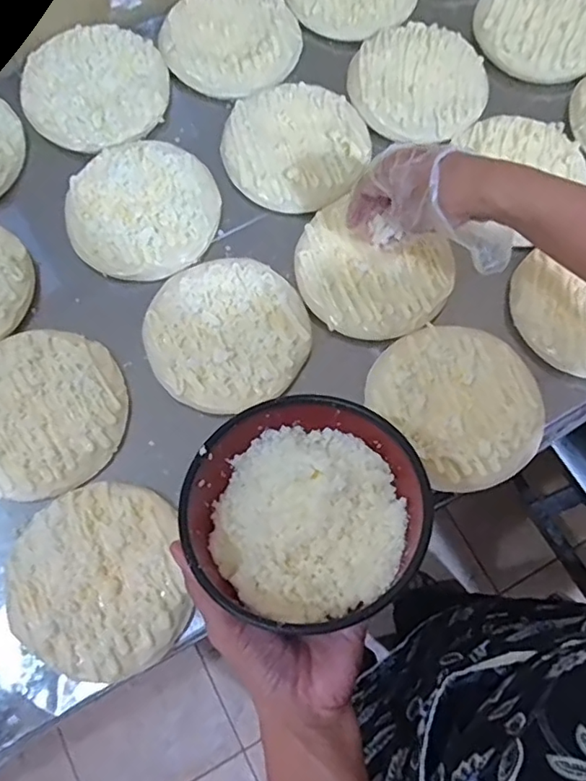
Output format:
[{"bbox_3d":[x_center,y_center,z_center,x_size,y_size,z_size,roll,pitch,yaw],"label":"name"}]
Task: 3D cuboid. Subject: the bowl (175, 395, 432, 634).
[{"bbox_3d":[0.008,0.070,0.346,0.138,0.055,0.132,26,74,9],"label":"bowl"}]

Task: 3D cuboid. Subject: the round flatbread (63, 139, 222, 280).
[{"bbox_3d":[-0.146,-0.177,0.548,0.146,0.020,0.134,-23,73,-7],"label":"round flatbread"}]

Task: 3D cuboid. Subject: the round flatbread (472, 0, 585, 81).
[{"bbox_3d":[0.276,-0.401,0.619,0.146,0.019,0.140,28,74,9],"label":"round flatbread"}]

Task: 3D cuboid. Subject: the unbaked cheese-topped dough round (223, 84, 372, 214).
[{"bbox_3d":[0.003,-0.251,0.579,0.143,0.015,0.141,0,72,1],"label":"unbaked cheese-topped dough round"}]

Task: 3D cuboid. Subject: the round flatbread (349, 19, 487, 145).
[{"bbox_3d":[0.132,-0.325,0.597,0.139,0.019,0.133,27,74,9],"label":"round flatbread"}]

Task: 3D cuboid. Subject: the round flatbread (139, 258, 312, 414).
[{"bbox_3d":[-0.059,-0.053,0.513,0.141,0.012,0.142,0,72,1],"label":"round flatbread"}]

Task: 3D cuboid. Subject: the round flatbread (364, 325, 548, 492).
[{"bbox_3d":[0.144,0.006,0.483,0.123,0.010,0.142,-36,75,-10],"label":"round flatbread"}]

